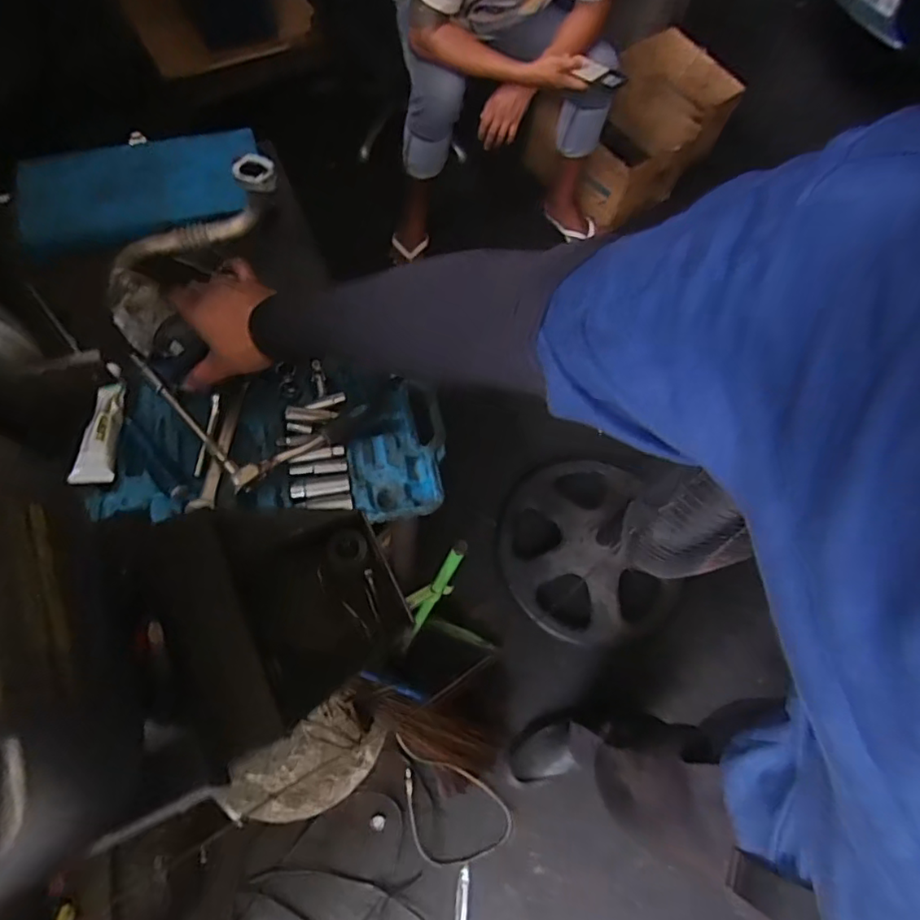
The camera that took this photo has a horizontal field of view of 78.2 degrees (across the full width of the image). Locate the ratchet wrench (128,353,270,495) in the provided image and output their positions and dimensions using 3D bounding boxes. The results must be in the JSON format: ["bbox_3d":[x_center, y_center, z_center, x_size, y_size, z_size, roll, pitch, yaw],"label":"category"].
[{"bbox_3d":[-0.298,-0.046,0.627,0.224,0.029,0.038,41,68,11],"label":"ratchet wrench"}]

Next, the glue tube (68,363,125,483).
[{"bbox_3d":[-0.385,-0.037,0.611,0.034,0.031,0.131,-1,67,-8],"label":"glue tube"}]

